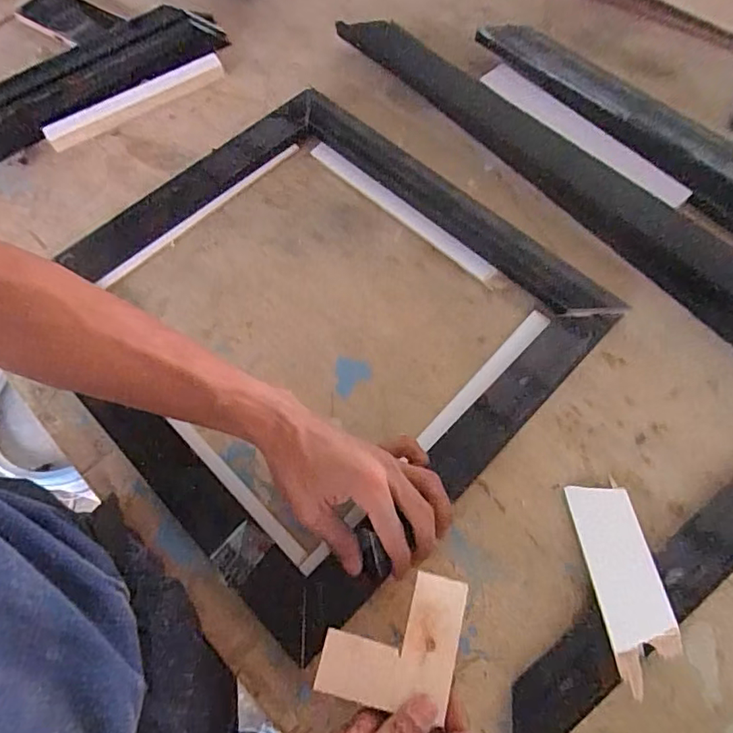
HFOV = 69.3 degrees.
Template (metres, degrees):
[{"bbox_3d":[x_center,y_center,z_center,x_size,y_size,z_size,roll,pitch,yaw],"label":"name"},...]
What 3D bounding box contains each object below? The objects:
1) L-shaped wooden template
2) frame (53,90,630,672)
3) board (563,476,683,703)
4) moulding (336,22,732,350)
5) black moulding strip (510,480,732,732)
[{"bbox_3d":[0.019,0.189,0.371,0.089,0.004,0.089,13,68,7],"label":"L-shaped wooden template"},{"bbox_3d":[-0.056,-0.046,0.515,0.479,0.034,0.420,42,74,17],"label":"frame"},{"bbox_3d":[0.200,0.164,0.413,0.048,0.008,0.145,-17,57,14],"label":"board"},{"bbox_3d":[0.210,-0.190,0.549,0.046,0.055,0.649,-41,70,-15],"label":"moulding"},{"bbox_3d":[0.249,0.162,0.420,0.380,0.019,0.043,-35,69,-13],"label":"black moulding strip"}]

